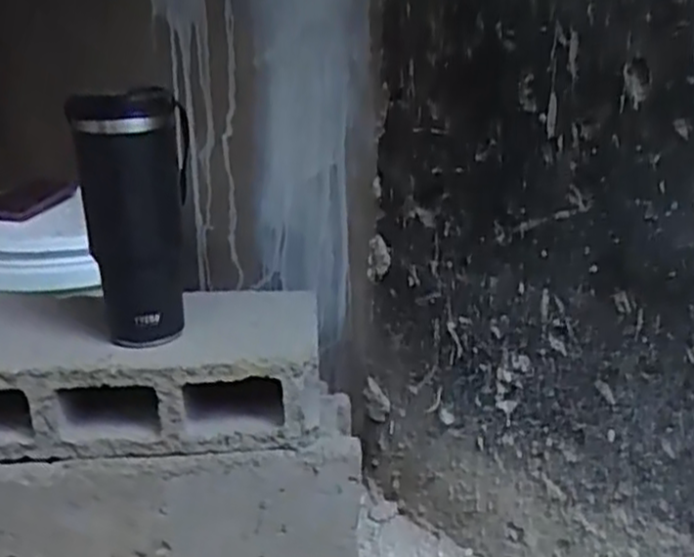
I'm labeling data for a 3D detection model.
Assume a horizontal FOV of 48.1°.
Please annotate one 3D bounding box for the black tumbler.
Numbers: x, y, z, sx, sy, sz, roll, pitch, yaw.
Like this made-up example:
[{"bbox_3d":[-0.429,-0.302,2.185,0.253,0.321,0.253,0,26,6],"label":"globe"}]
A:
[{"bbox_3d":[-0.205,-0.055,0.743,0.085,0.231,0.073,-15,23,-39],"label":"black tumbler"}]

